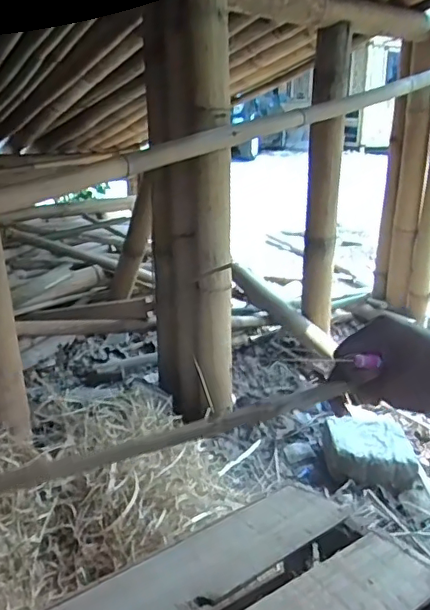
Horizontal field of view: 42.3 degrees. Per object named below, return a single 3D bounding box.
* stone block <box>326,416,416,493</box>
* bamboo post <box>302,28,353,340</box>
[{"bbox_3d":[0.373,0.352,1.351,0.211,0.089,0.182,3,19,6],"label":"stone block"},{"bbox_3d":[0.339,-0.372,1.739,0.104,0.875,0.115,3,19,7],"label":"bamboo post"}]

